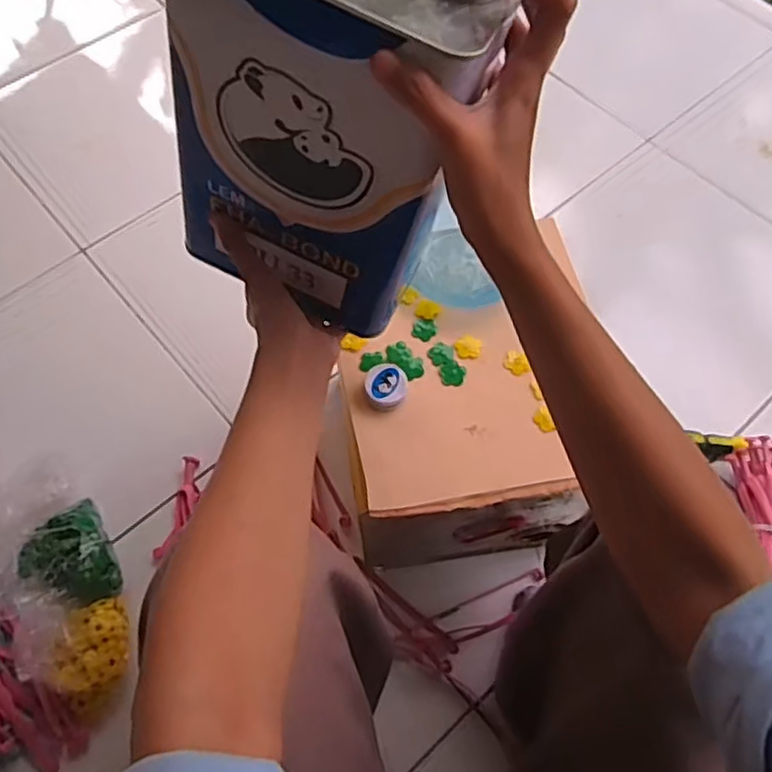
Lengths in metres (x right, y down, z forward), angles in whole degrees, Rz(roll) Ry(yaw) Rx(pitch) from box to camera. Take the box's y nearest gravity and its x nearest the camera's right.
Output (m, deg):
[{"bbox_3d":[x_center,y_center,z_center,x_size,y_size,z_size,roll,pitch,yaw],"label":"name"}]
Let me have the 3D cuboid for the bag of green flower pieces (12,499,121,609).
[{"bbox_3d":[-0.351,0.187,0.725,0.095,0.052,0.121,-31,67,-15],"label":"bag of green flower pieces"}]

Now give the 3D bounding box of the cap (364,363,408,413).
[{"bbox_3d":[0.000,0.001,0.587,0.037,0.015,0.039,0,62,0],"label":"cap"}]

